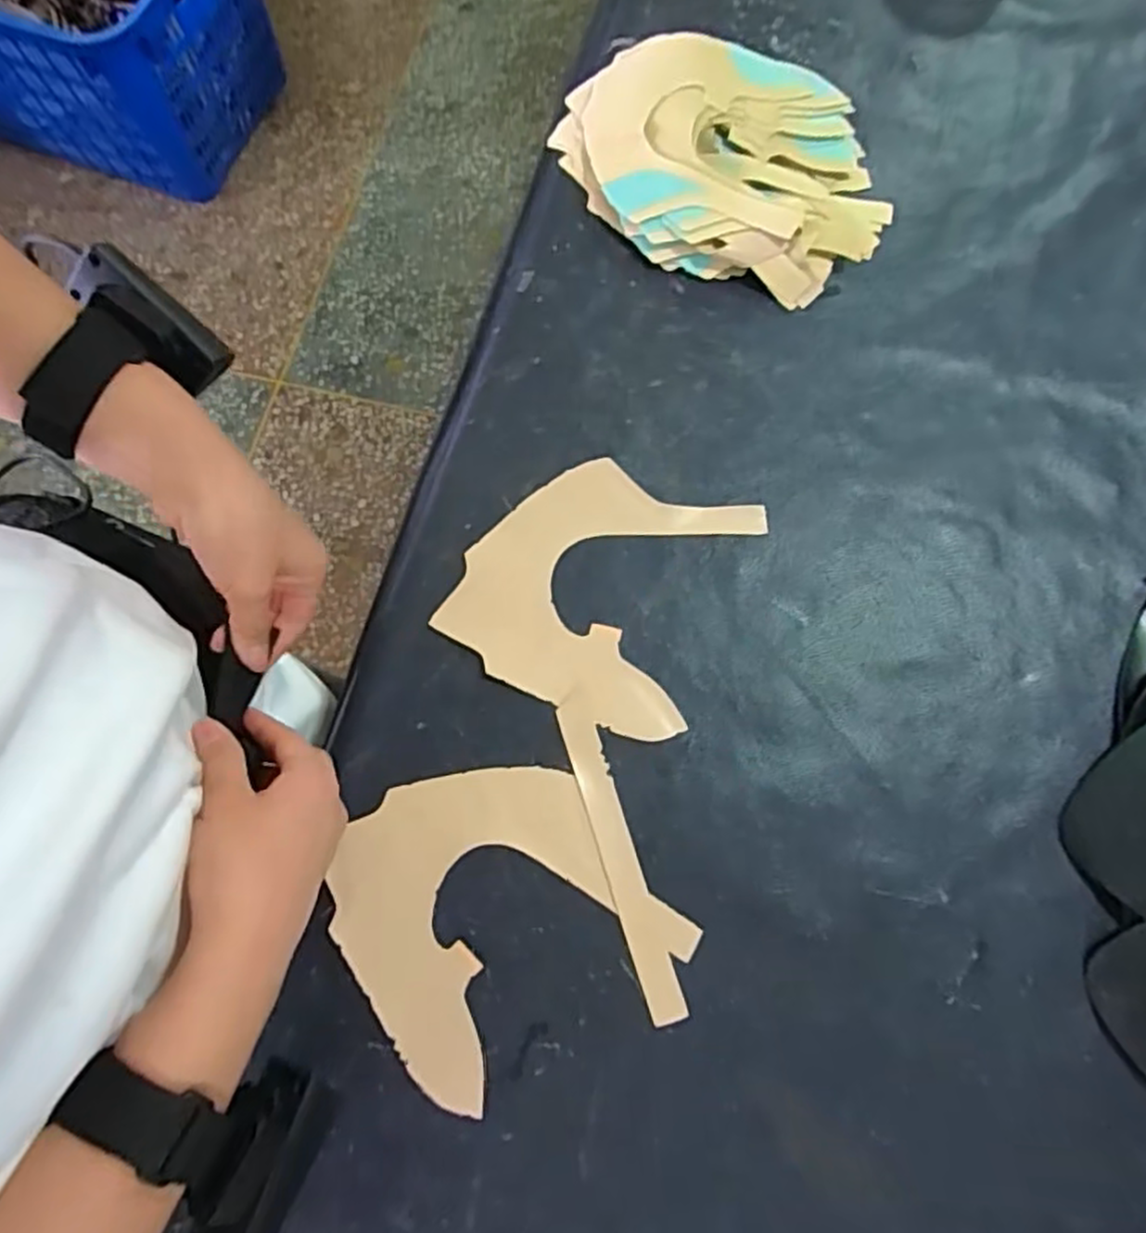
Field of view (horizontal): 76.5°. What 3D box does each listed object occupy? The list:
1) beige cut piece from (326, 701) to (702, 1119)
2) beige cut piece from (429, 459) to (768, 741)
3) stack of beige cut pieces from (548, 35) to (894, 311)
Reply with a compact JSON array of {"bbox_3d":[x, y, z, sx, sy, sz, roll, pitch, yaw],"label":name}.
[{"bbox_3d":[-0.036,0.160,0.397,0.167,0.004,0.163,-25,77,-7],"label":"beige cut piece"},{"bbox_3d":[0.015,-0.021,0.446,0.153,0.004,0.159,24,77,4],"label":"beige cut piece"},{"bbox_3d":[0.105,-0.323,0.513,0.235,0.034,0.172,19,76,4],"label":"stack of beige cut pieces"}]

